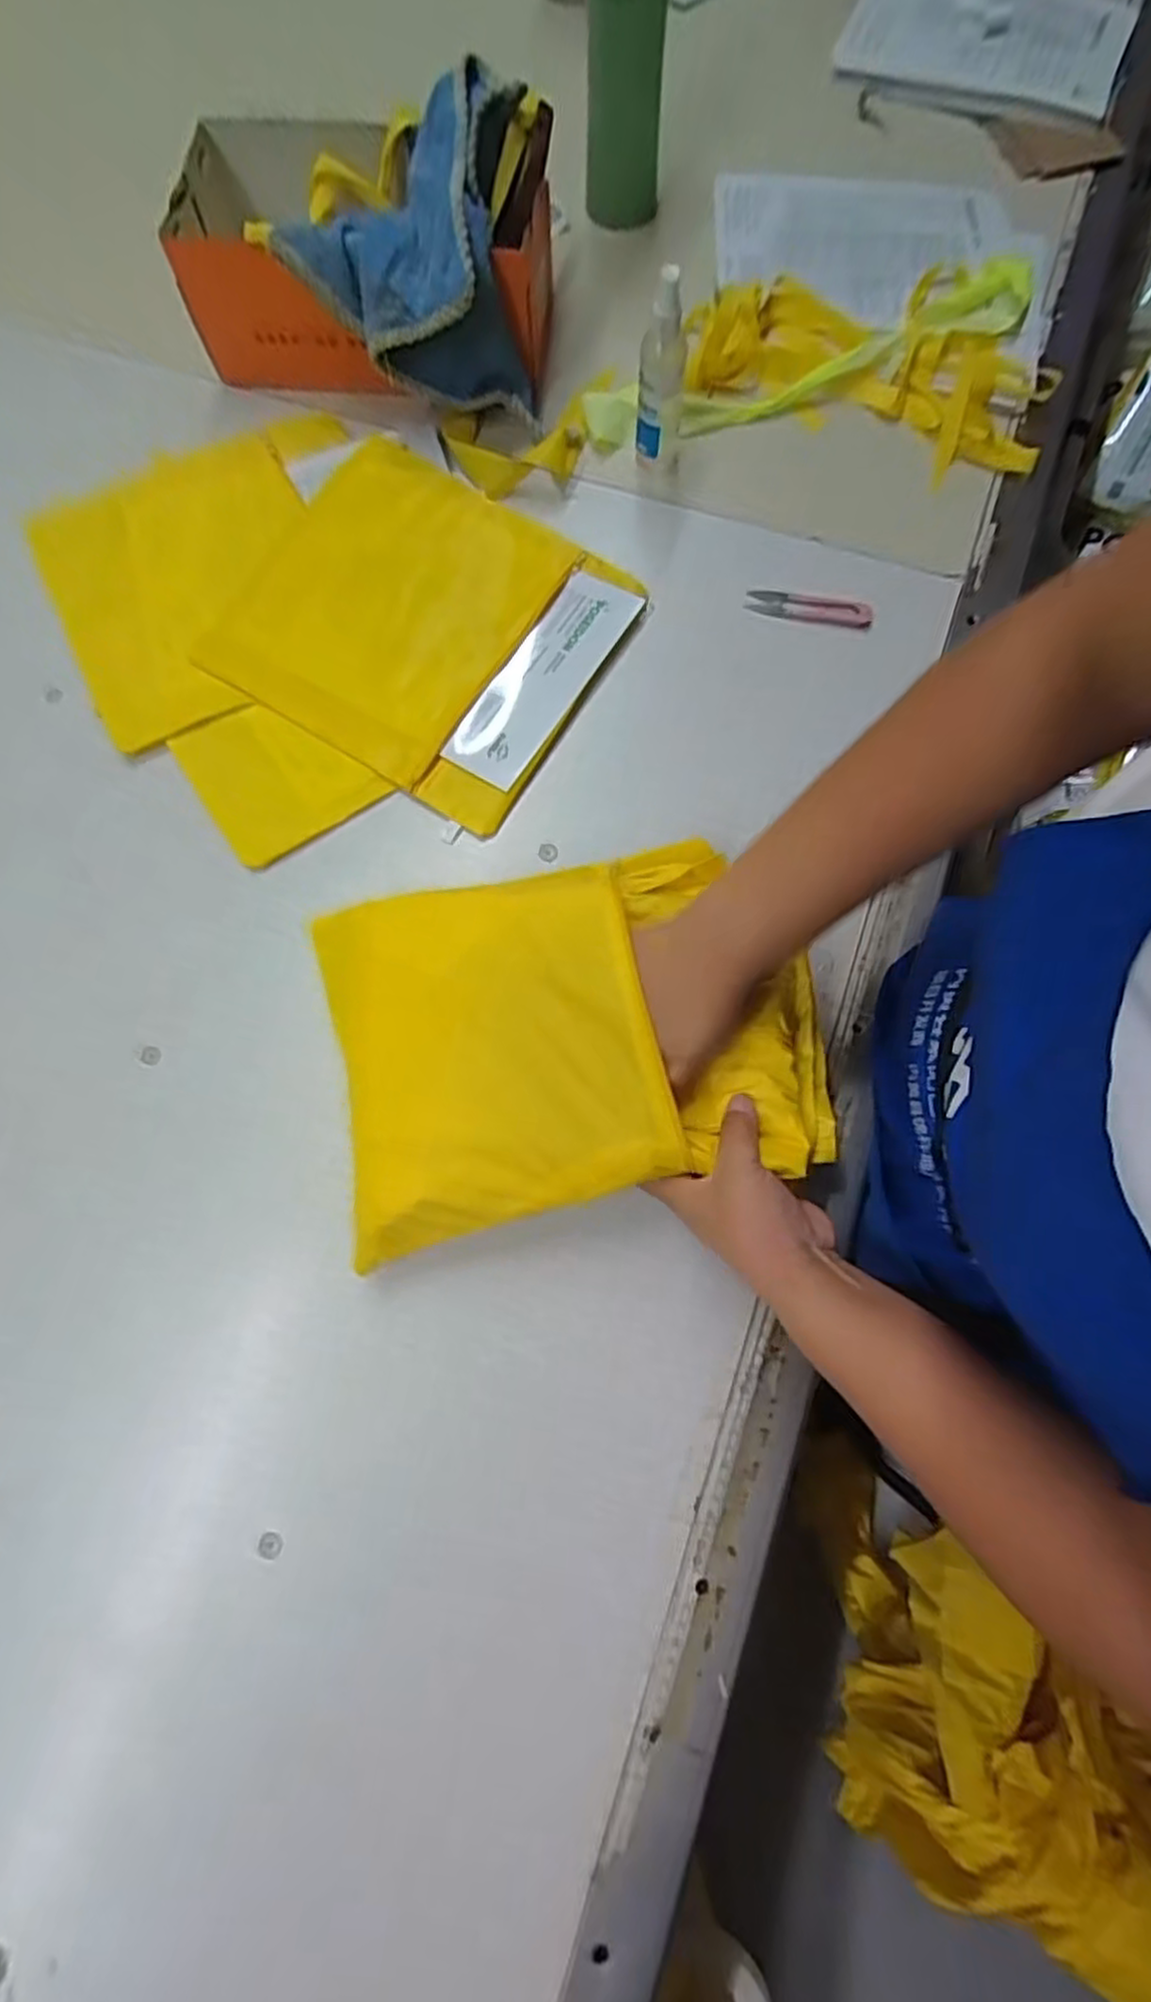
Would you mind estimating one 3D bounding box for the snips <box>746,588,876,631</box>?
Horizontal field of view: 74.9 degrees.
[{"bbox_3d":[0.197,-0.329,0.630,0.102,0.008,0.023,12,77,4],"label":"snips"}]

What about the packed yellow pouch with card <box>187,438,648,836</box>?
[{"bbox_3d":[-0.121,-0.312,0.608,0.287,0.030,0.260,32,79,9],"label":"packed yellow pouch with card"}]

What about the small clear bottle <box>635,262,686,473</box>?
[{"bbox_3d":[0.070,-0.500,0.616,0.038,0.144,0.038,3,76,2],"label":"small clear bottle"}]

